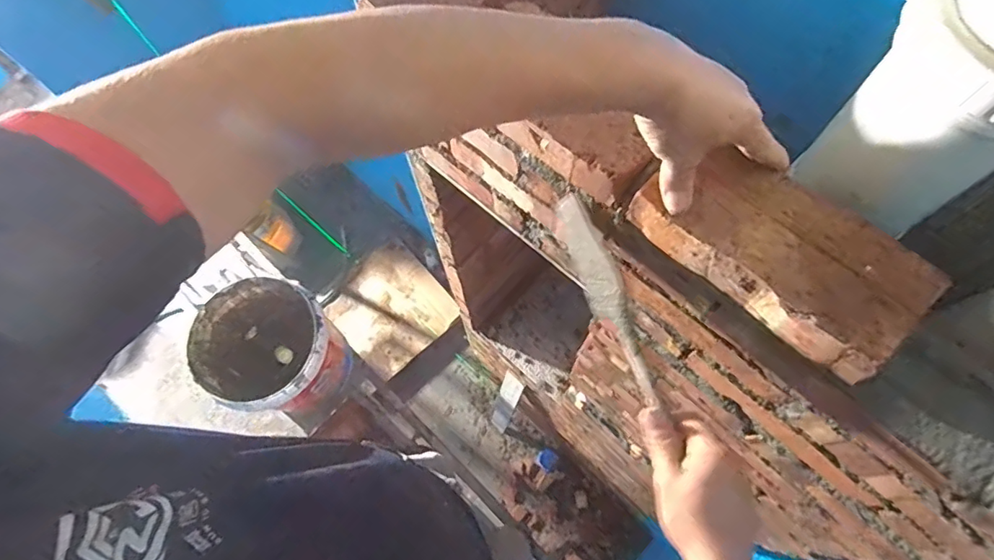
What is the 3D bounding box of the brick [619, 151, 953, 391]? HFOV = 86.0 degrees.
[{"bbox_3d":[0.220,-0.028,0.423,0.205,0.049,0.102,42,76,17],"label":"brick"}]

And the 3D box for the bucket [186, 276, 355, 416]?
[{"bbox_3d":[-0.573,0.176,1.410,0.329,0.323,0.290,11,70,7],"label":"bucket"}]

